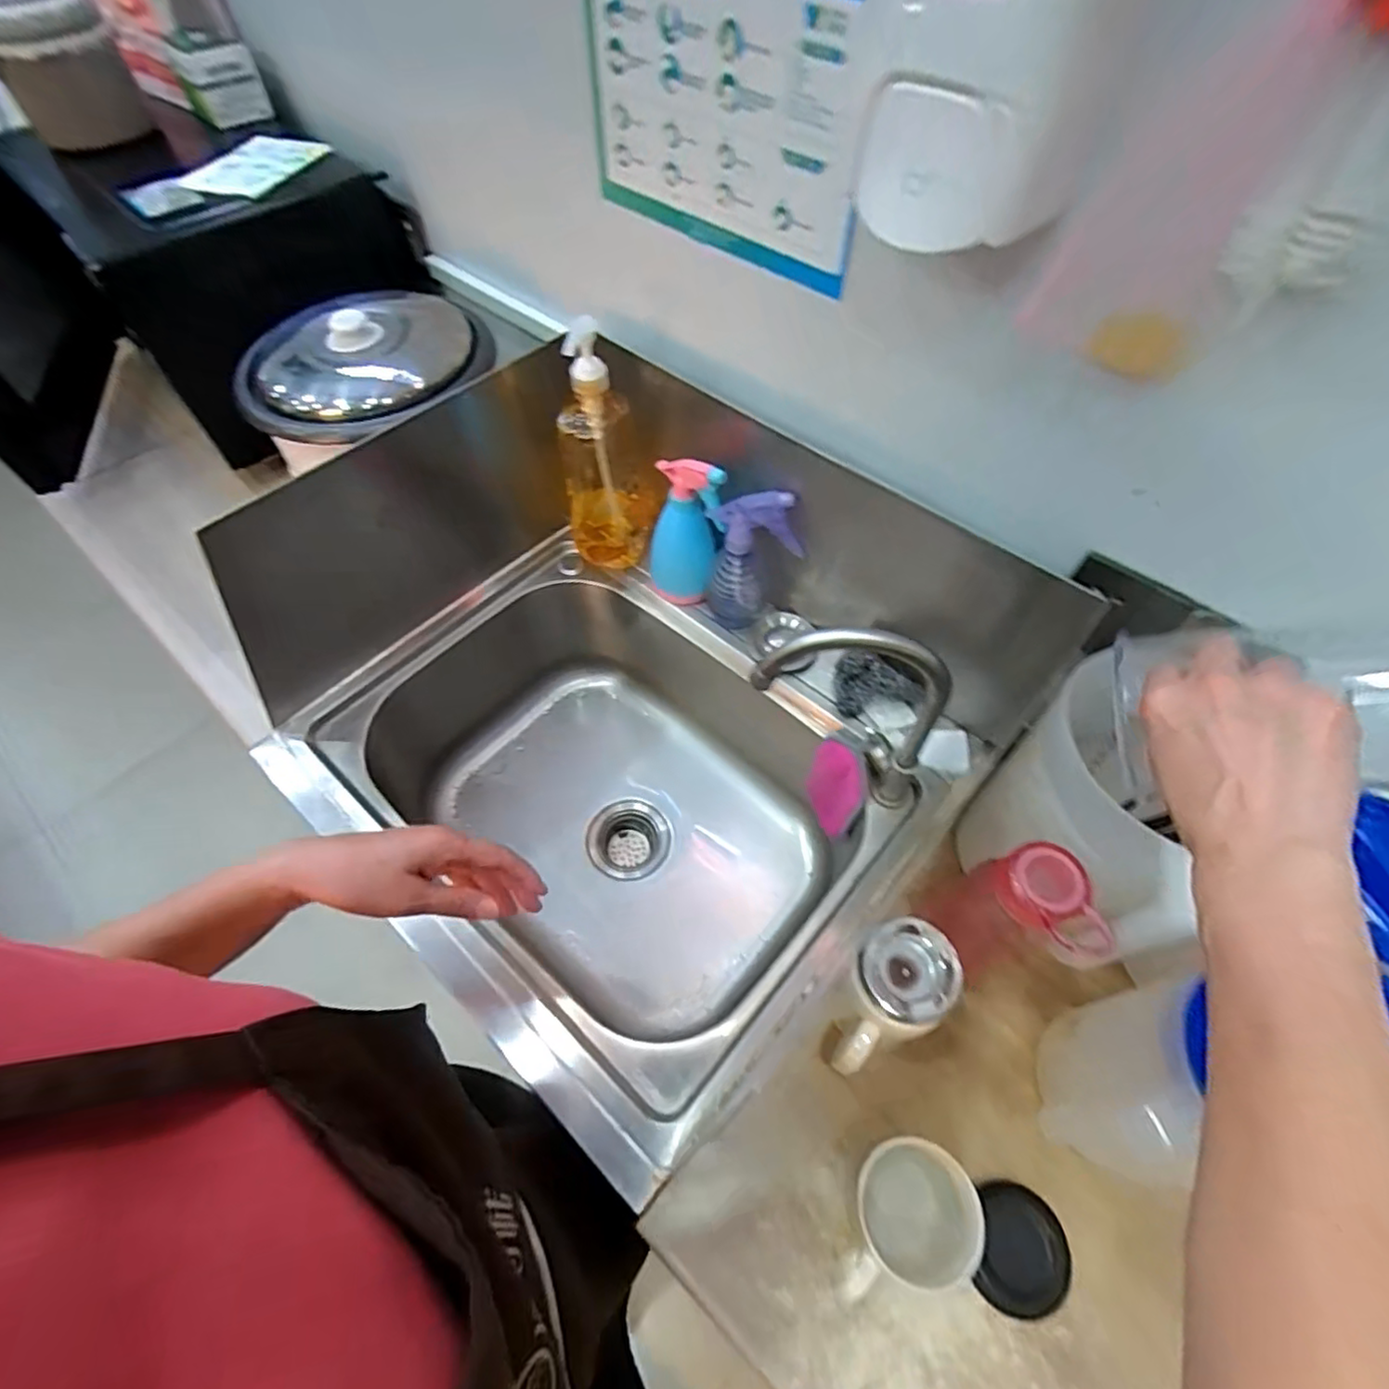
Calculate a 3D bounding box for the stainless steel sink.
[{"bbox_3d":[-0.087,-0.001,0.754,0.692,0.452,0.576,38,64,21],"label":"stainless steel sink"}]

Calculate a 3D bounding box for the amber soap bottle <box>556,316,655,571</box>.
[{"bbox_3d":[-0.106,-0.273,0.770,0.098,0.267,0.080,-9,58,-6],"label":"amber soap bottle"}]

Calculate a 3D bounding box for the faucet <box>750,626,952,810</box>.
[{"bbox_3d":[0.144,0.015,0.606,0.179,0.251,0.050,11,58,7],"label":"faucet"}]

